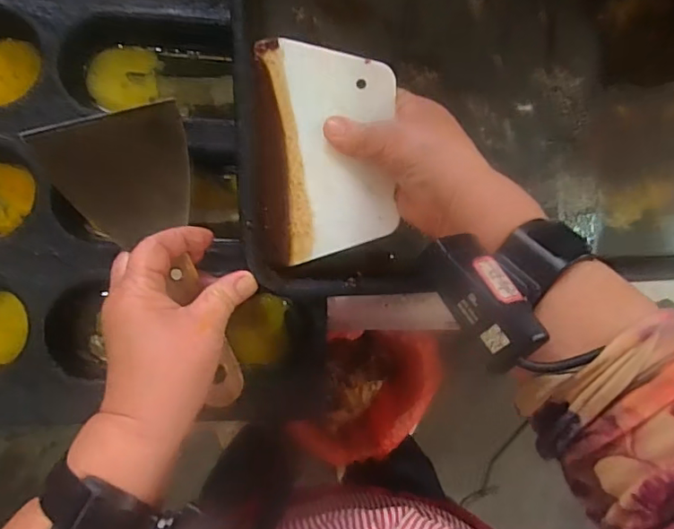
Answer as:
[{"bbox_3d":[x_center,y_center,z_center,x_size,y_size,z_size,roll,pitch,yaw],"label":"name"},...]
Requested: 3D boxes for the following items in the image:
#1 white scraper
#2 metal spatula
[{"bbox_3d":[0.000,-0.081,0.371,0.082,0.009,0.146,-9,92,-6],"label":"white scraper"},{"bbox_3d":[-0.110,-0.003,0.344,0.087,0.010,0.195,-23,92,-25],"label":"metal spatula"}]

